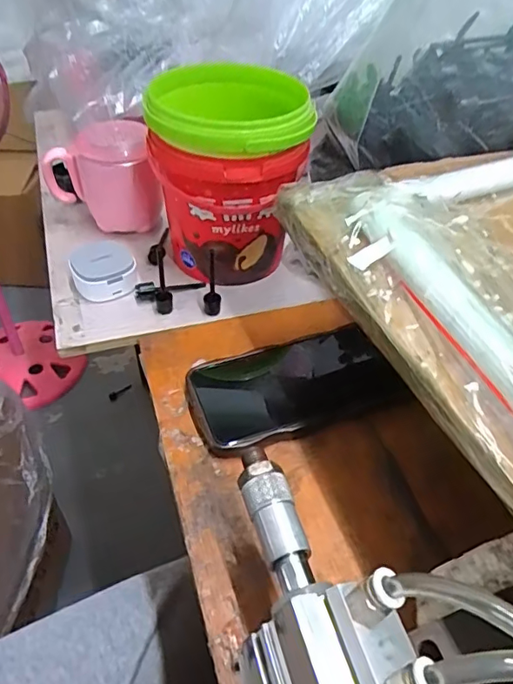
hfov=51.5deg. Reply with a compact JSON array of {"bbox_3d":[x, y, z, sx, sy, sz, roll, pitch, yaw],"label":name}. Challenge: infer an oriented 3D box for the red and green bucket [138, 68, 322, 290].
[{"bbox_3d":[-0.027,-0.140,0.469,0.123,0.154,0.125,2,45,-2],"label":"red and green bucket"}]

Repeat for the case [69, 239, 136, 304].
[{"bbox_3d":[-0.135,-0.063,0.471,0.053,0.030,0.048,-12,47,-15],"label":"case"}]

